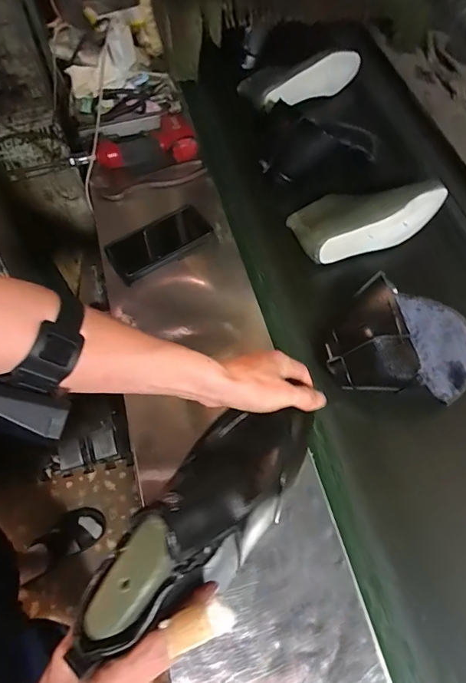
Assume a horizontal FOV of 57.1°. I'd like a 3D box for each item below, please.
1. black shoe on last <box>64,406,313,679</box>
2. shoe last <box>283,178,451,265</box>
[{"bbox_3d":[-0.026,0.161,0.404,0.108,0.095,0.275,39,58,18],"label":"black shoe on last"},{"bbox_3d":[0.233,-0.221,0.735,0.257,0.079,0.106,-18,64,-9],"label":"shoe last"}]

